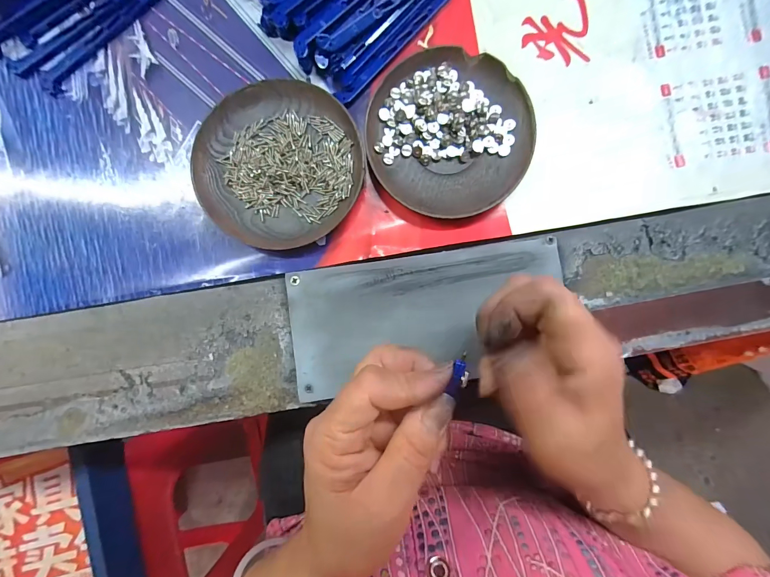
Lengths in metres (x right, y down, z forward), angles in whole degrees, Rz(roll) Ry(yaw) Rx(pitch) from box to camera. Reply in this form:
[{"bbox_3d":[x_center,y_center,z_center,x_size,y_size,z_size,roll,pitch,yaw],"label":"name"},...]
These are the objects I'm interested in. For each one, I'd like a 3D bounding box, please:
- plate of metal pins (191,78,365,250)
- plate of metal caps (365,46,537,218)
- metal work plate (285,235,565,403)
[{"bbox_3d":[-0.074,-0.088,0.248,0.112,0.014,0.116,0,90,0],"label":"plate of metal pins"},{"bbox_3d":[0.045,-0.108,0.246,0.111,0.015,0.111,0,90,0],"label":"plate of metal caps"},{"bbox_3d":[0.029,0.020,0.246,0.192,0.004,0.089,-8,88,1],"label":"metal work plate"}]

